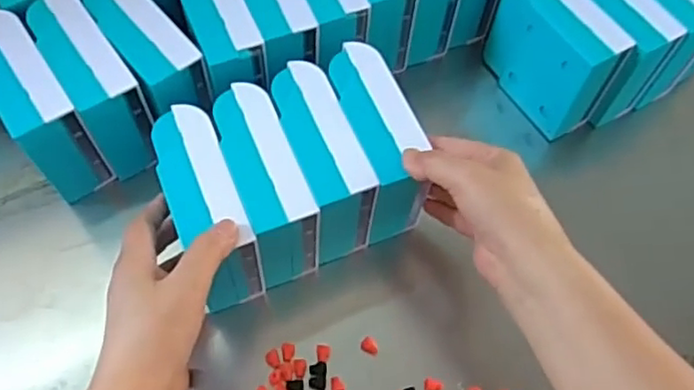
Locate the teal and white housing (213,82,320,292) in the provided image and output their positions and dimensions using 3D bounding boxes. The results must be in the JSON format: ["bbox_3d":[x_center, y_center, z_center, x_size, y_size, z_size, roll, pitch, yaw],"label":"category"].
[{"bbox_3d":[-0.059,-0.005,0.468,0.043,0.095,0.118,-18,67,-12],"label":"teal and white housing"}]

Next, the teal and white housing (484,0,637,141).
[{"bbox_3d":[0.172,-0.127,0.543,0.057,0.096,0.123,-24,68,-14],"label":"teal and white housing"}]

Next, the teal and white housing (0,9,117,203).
[{"bbox_3d":[-0.239,-0.067,0.491,0.051,0.097,0.119,-30,69,-16],"label":"teal and white housing"}]

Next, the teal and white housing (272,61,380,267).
[{"bbox_3d":[-0.020,-0.024,0.479,0.043,0.095,0.116,-18,67,-12],"label":"teal and white housing"}]

